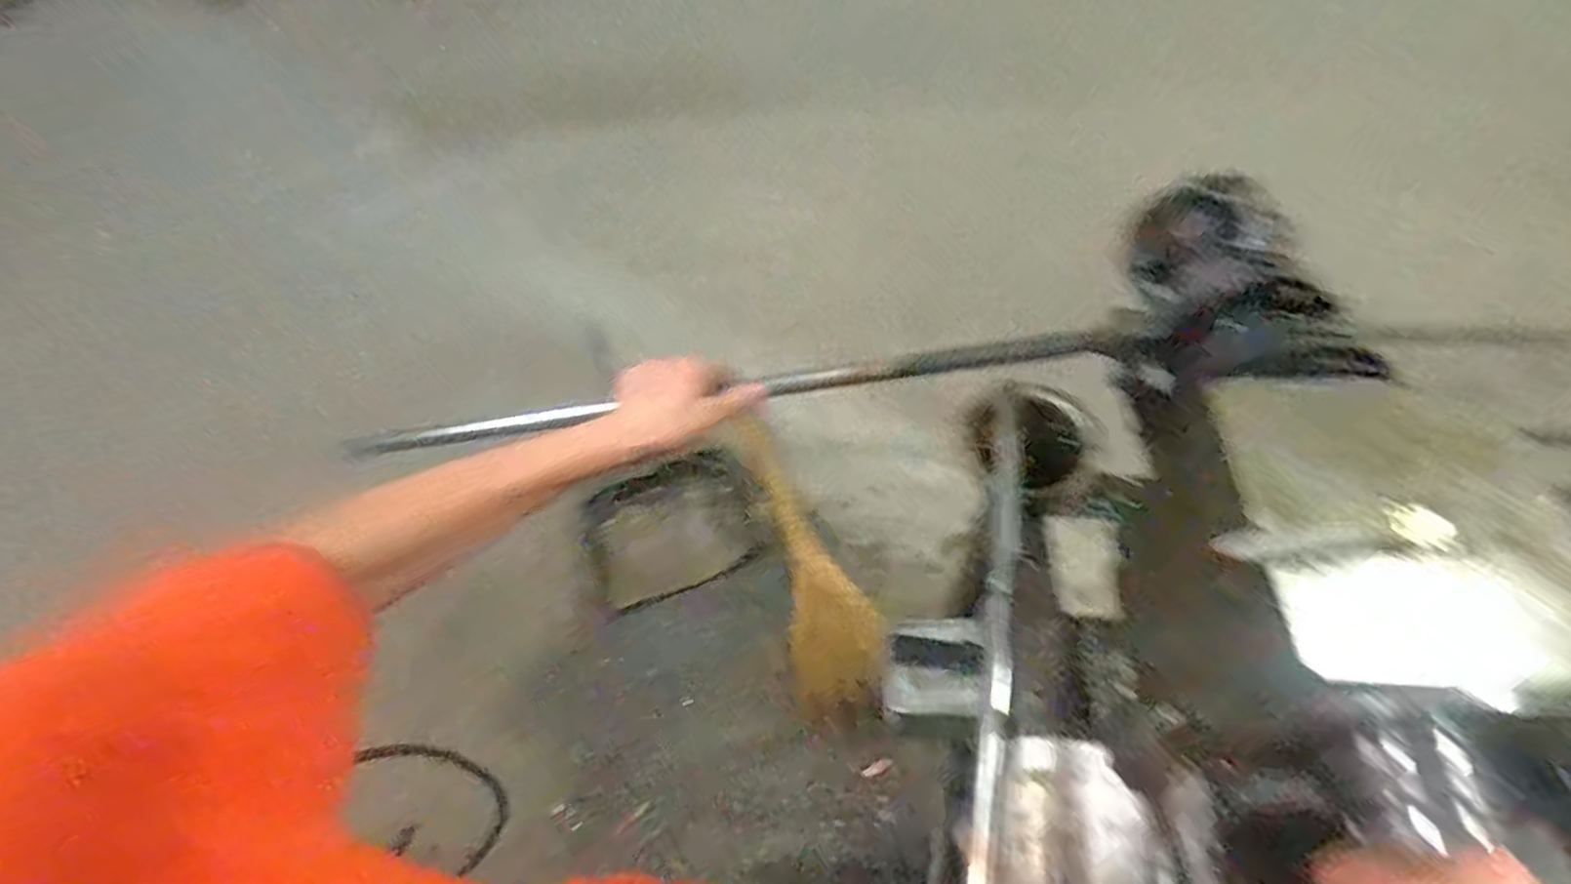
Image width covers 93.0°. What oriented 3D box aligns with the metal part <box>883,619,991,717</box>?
[{"bbox_3d":[0.141,0.209,0.693,0.093,0.031,0.079,2,55,4],"label":"metal part"}]

